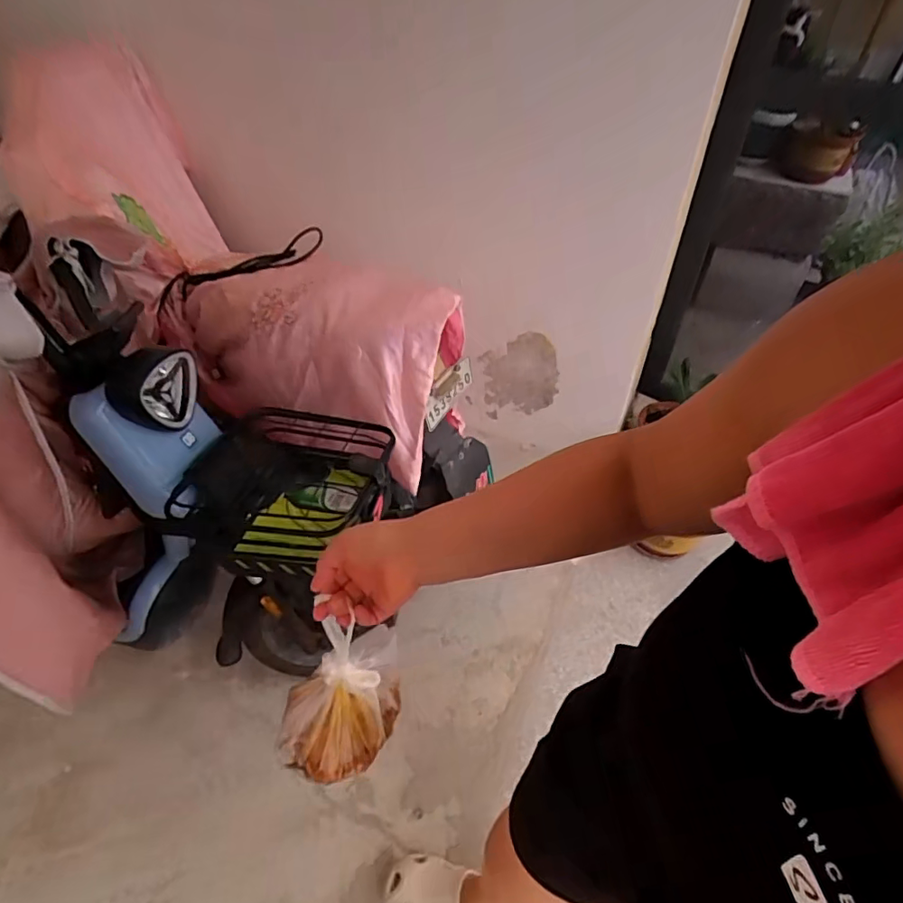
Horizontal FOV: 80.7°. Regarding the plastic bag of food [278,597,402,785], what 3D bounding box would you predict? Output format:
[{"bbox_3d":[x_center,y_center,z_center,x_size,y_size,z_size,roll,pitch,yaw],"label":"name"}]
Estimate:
[{"bbox_3d":[-0.130,0.283,0.605,0.138,0.163,0.109,-33,55,-28],"label":"plastic bag of food"}]

